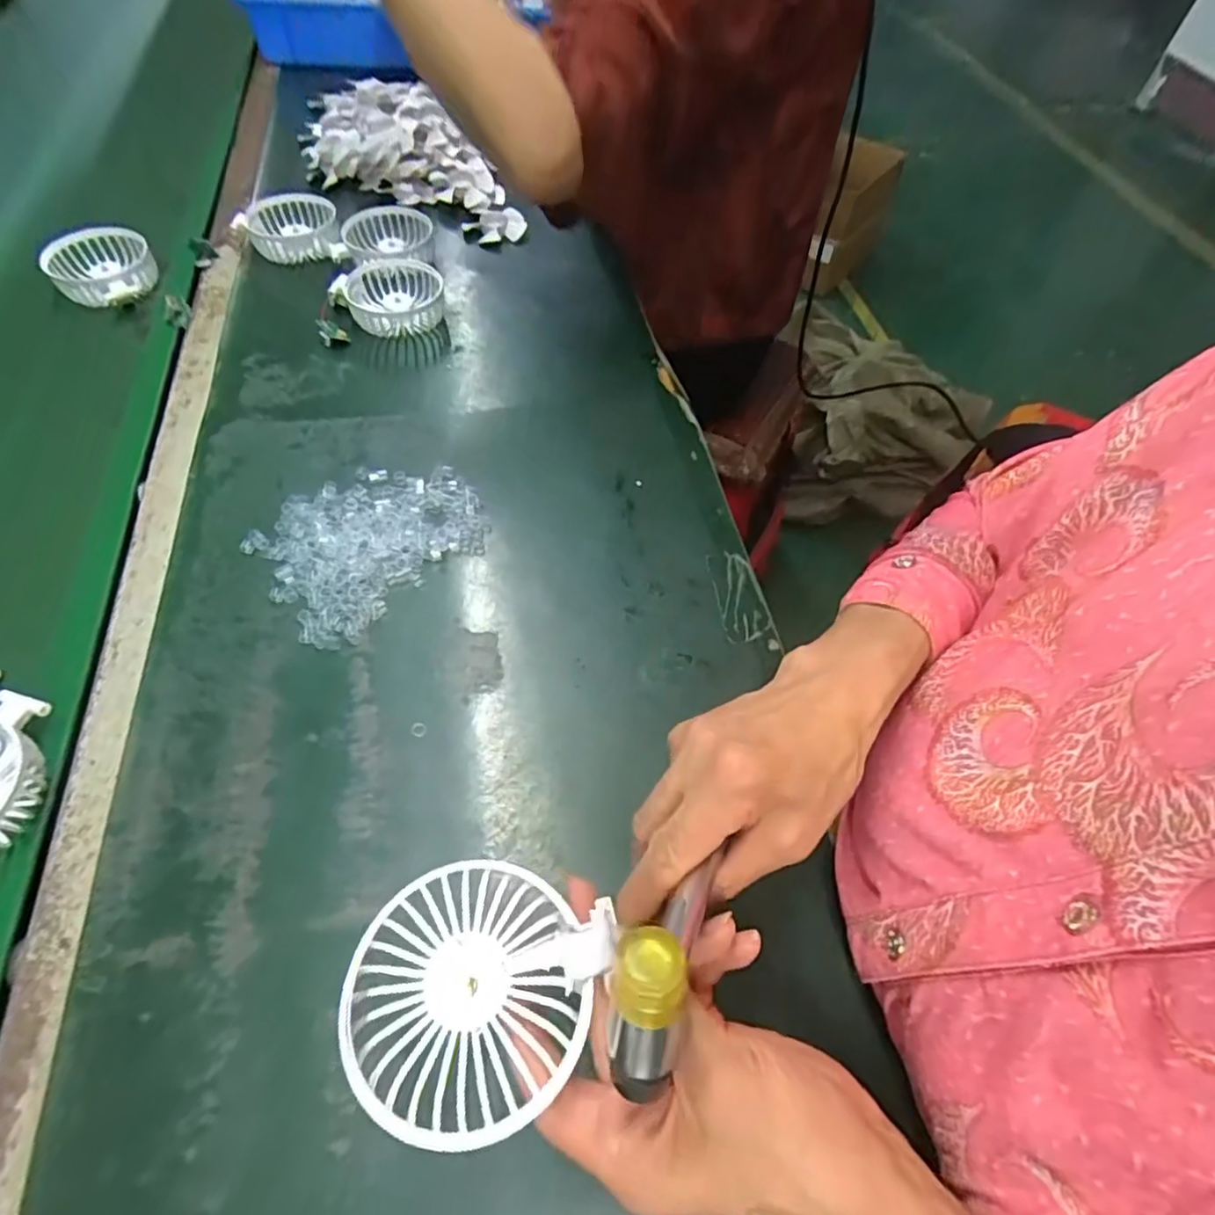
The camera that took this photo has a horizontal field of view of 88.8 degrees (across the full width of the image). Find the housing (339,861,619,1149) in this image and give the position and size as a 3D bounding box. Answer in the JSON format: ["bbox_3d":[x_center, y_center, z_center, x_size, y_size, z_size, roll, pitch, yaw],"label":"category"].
[{"bbox_3d":[-0.054,0.146,0.241,0.089,0.030,0.089,26,60,13],"label":"housing"}]

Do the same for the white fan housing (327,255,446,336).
[{"bbox_3d":[-0.203,-0.296,0.593,0.098,0.035,0.094,1,57,-2],"label":"white fan housing"}]

